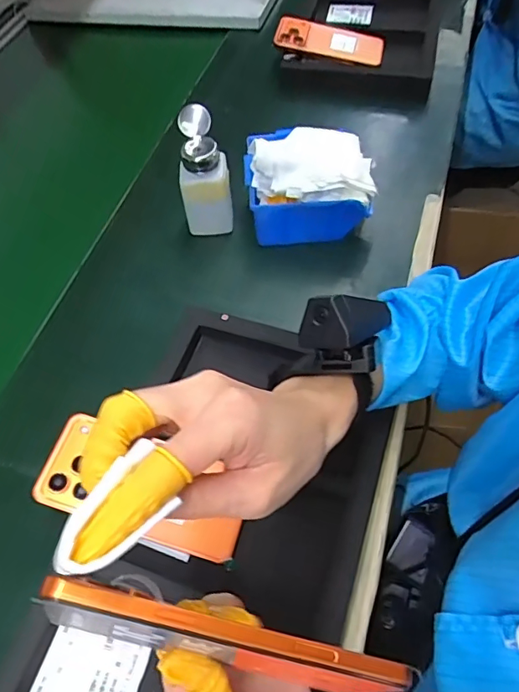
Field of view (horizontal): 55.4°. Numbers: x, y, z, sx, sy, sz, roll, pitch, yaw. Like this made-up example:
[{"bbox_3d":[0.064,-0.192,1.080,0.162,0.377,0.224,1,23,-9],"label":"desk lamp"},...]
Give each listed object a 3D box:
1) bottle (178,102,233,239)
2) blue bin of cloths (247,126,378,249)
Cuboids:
[{"bbox_3d":[-0.060,-0.189,0.558,0.056,0.137,0.057,-9,57,0],"label":"bottle"},{"bbox_3d":[0.057,-0.186,0.572,0.140,0.106,0.106,-3,57,4],"label":"blue bin of cloths"}]

